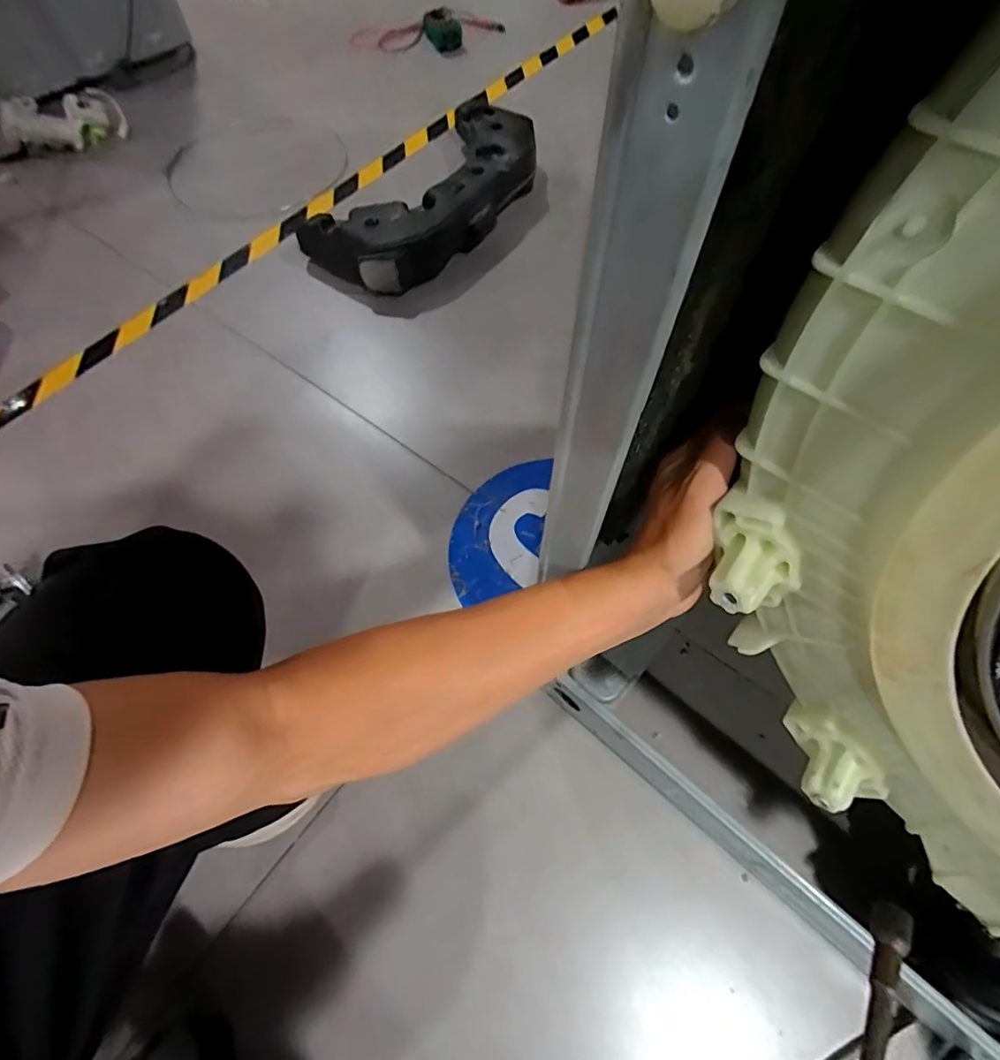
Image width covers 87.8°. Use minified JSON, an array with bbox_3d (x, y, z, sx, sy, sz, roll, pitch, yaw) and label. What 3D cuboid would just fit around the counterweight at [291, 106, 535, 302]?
[{"bbox_3d":[-0.118,-0.626,0.970,0.246,0.079,0.494,36,69,18],"label":"counterweight"}]

